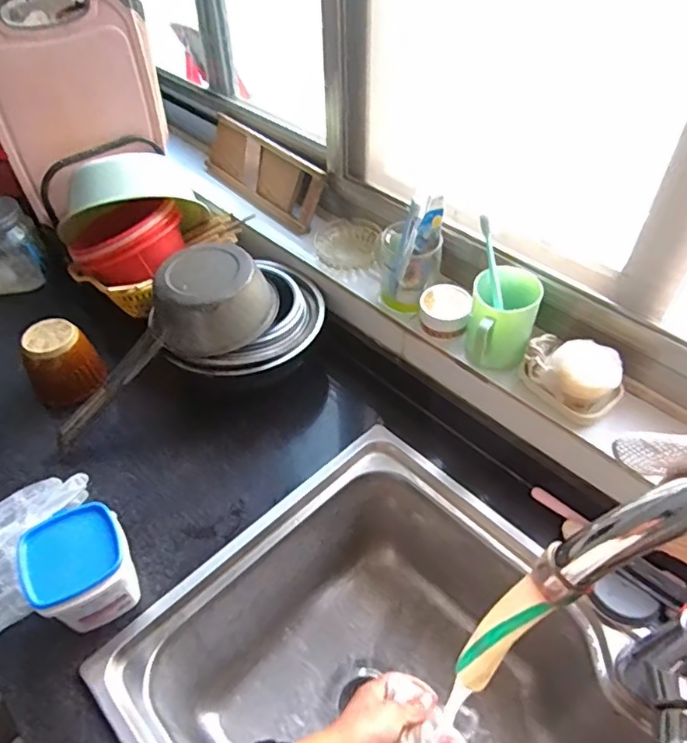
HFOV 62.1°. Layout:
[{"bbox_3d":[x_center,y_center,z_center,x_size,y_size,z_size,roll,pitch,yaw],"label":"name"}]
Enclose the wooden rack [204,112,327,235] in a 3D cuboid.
[{"bbox_3d":[-0.140,-0.341,0.971,0.287,0.104,0.025,39,30,31],"label":"wooden rack"}]

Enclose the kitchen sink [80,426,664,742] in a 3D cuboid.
[{"bbox_3d":[0.108,0.416,0.617,0.447,0.230,0.613,-36,56,-29],"label":"kitchen sink"}]

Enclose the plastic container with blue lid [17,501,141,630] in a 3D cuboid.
[{"bbox_3d":[-0.273,0.212,0.608,0.096,0.107,0.100,-28,53,-24],"label":"plastic container with blue lid"}]

